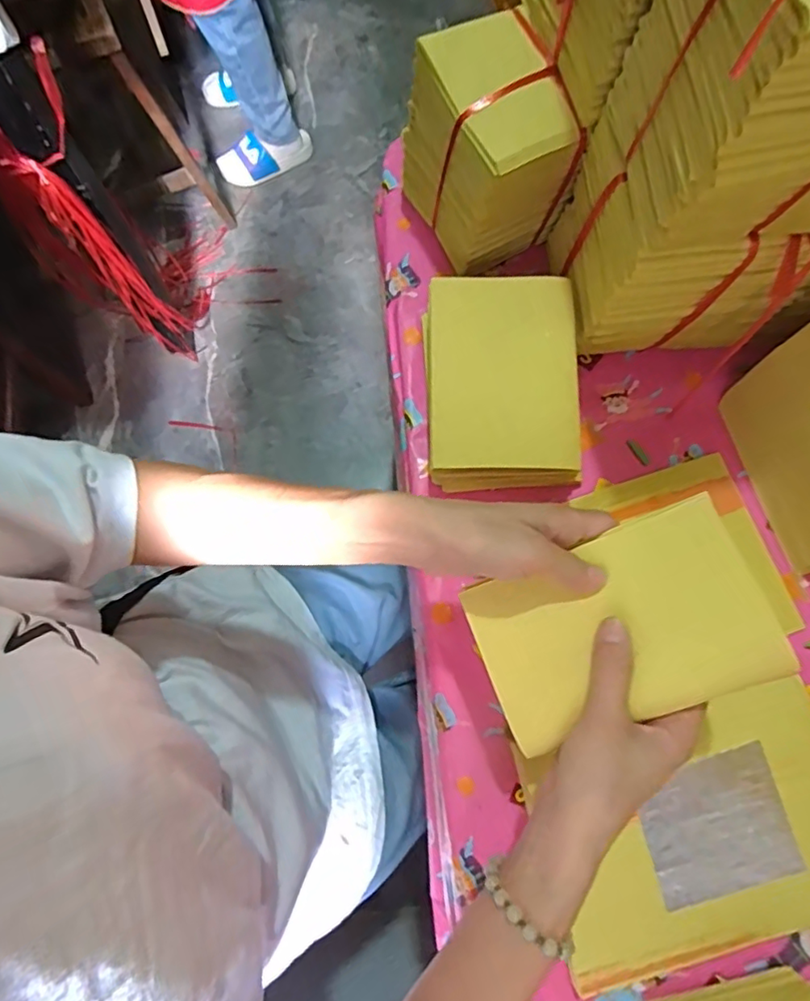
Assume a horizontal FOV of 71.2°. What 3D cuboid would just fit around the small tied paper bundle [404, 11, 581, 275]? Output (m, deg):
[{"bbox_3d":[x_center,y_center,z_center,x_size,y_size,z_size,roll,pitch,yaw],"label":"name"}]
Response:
[{"bbox_3d":[0.069,-0.287,0.473,0.095,0.136,0.119,-26,78,-8],"label":"small tied paper bundle"}]

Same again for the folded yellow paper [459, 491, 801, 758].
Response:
[{"bbox_3d":[0.124,0.076,0.338,0.158,0.015,0.105,-23,70,9],"label":"folded yellow paper"}]

